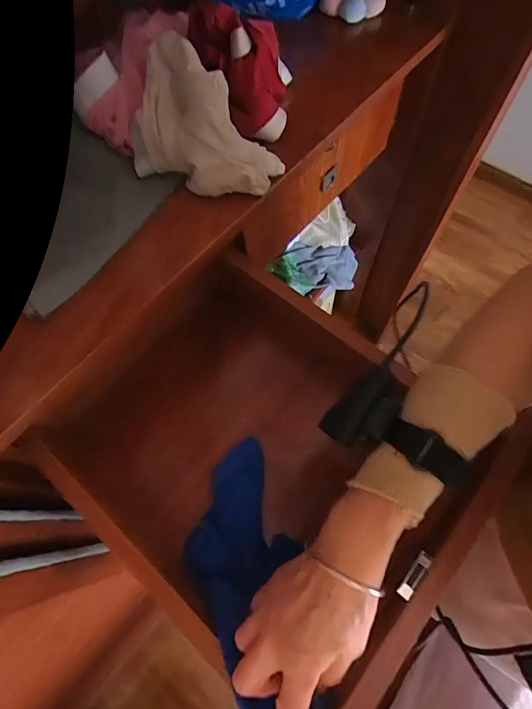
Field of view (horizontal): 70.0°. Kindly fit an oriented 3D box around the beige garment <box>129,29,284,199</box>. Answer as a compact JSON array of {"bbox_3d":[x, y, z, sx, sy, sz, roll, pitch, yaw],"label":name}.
[{"bbox_3d":[-0.058,-0.216,0.365,0.141,0.090,0.089,17,68,10],"label":"beige garment"}]

